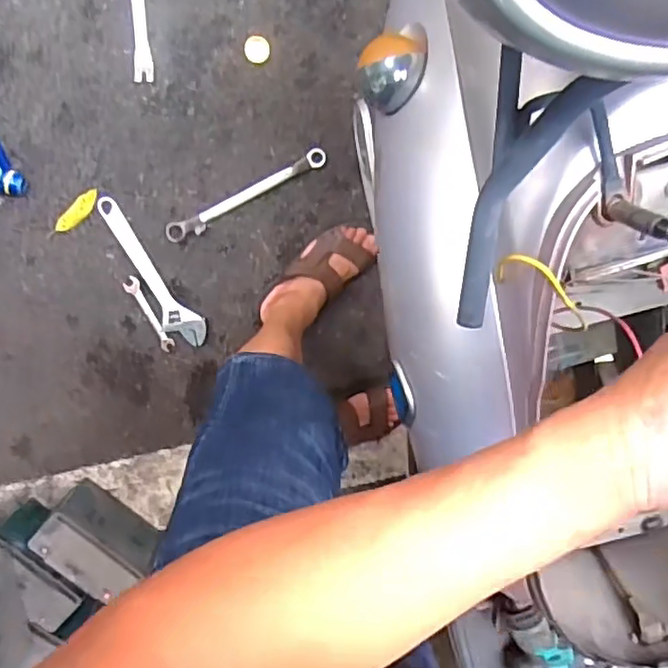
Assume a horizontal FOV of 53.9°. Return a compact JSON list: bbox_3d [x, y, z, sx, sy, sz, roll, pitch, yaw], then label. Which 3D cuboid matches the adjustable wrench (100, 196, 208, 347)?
[{"bbox_3d":[-0.327,-0.101,1.158,0.064,0.012,0.295,-36,99,3],"label":"adjustable wrench"}]

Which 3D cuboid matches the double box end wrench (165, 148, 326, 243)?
[{"bbox_3d":[-0.154,-0.242,1.148,0.307,0.010,0.032,-28,99,2],"label":"double box end wrench"}]

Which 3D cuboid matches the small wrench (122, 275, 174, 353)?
[{"bbox_3d":[-0.329,-0.034,1.174,0.029,0.007,0.142,-29,99,2],"label":"small wrench"}]

